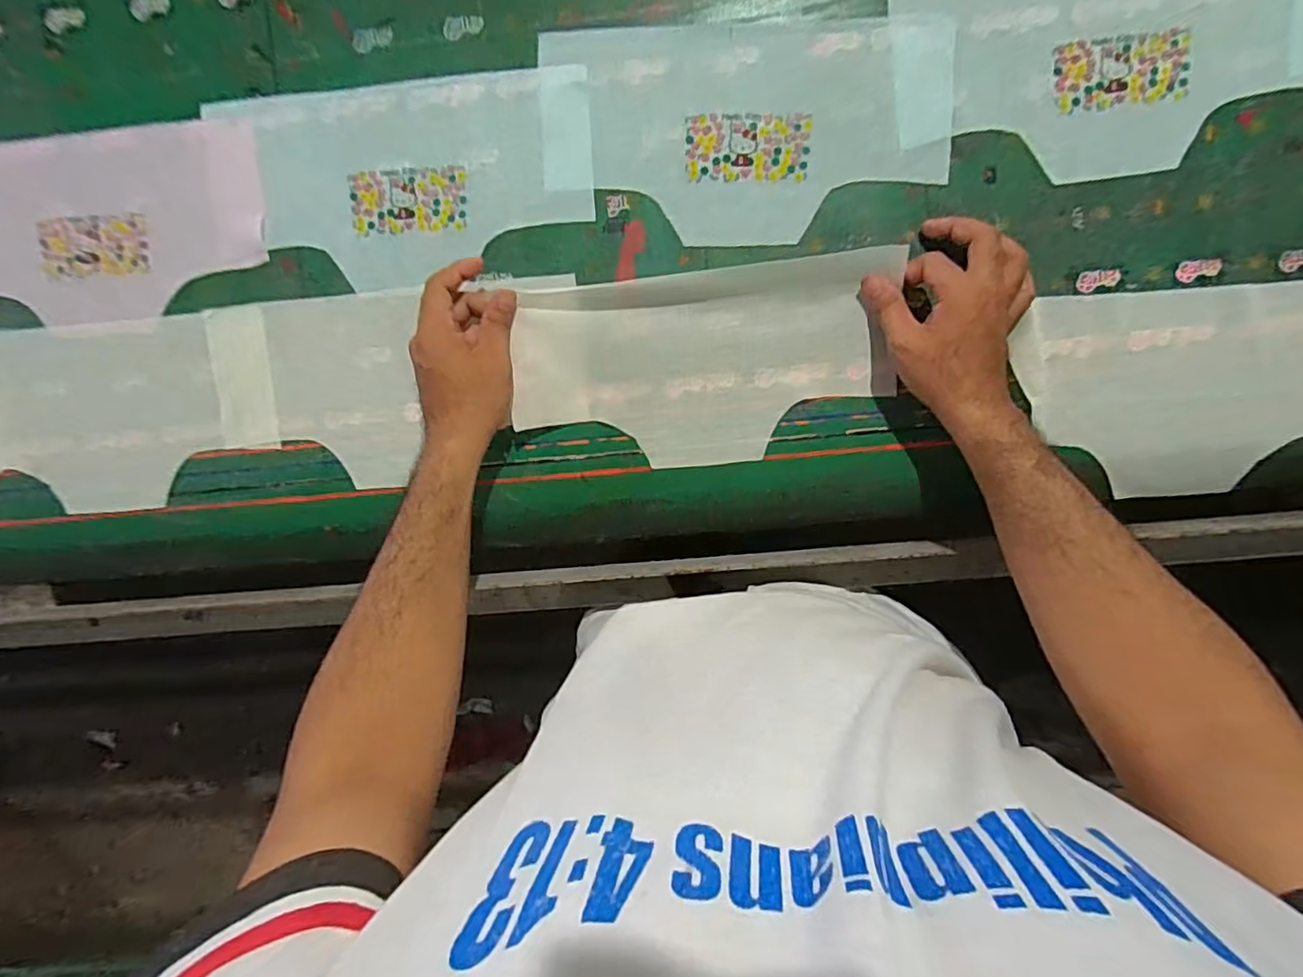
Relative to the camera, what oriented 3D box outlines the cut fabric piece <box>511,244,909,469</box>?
[{"bbox_3d":[0.044,-0.100,0.491,0.306,0.028,0.154,-7,94,3],"label":"cut fabric piece"}]

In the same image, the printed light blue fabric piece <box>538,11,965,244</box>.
[{"bbox_3d":[0.074,-0.285,0.473,0.318,0.007,0.167,1,95,3],"label":"printed light blue fabric piece"}]

